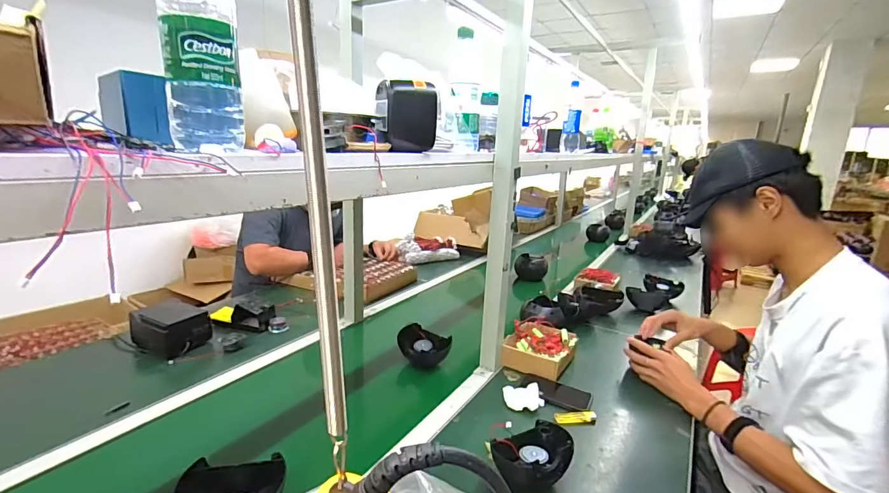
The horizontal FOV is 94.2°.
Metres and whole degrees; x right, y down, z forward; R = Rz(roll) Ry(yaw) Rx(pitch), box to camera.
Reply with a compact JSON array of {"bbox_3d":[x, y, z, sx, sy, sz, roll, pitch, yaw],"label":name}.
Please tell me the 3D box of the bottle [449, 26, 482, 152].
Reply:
[{"bbox_3d":[0.040,-0.294,0.774,0.063,0.214,0.071,4,14,1],"label":"bottle"}]

